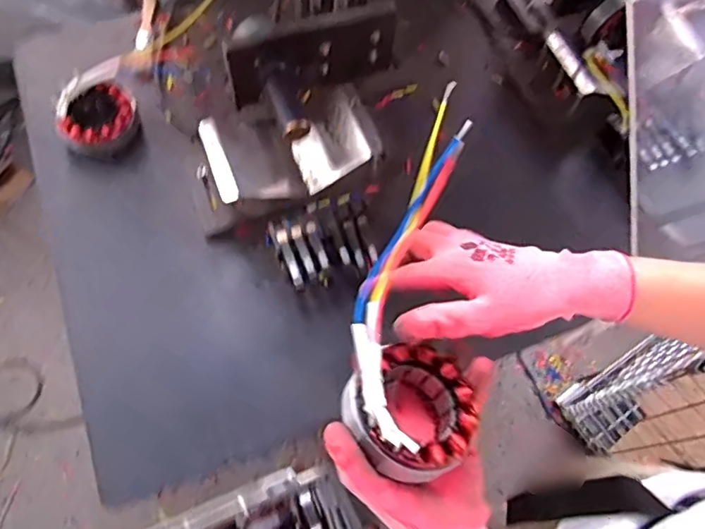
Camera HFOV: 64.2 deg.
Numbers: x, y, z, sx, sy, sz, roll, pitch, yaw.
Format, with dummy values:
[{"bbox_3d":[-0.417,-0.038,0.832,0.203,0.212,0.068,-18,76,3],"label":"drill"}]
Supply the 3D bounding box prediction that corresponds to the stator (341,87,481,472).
[{"bbox_3d":[0.049,0.019,0.393,0.087,0.069,0.240,8,77,1],"label":"stator"}]

